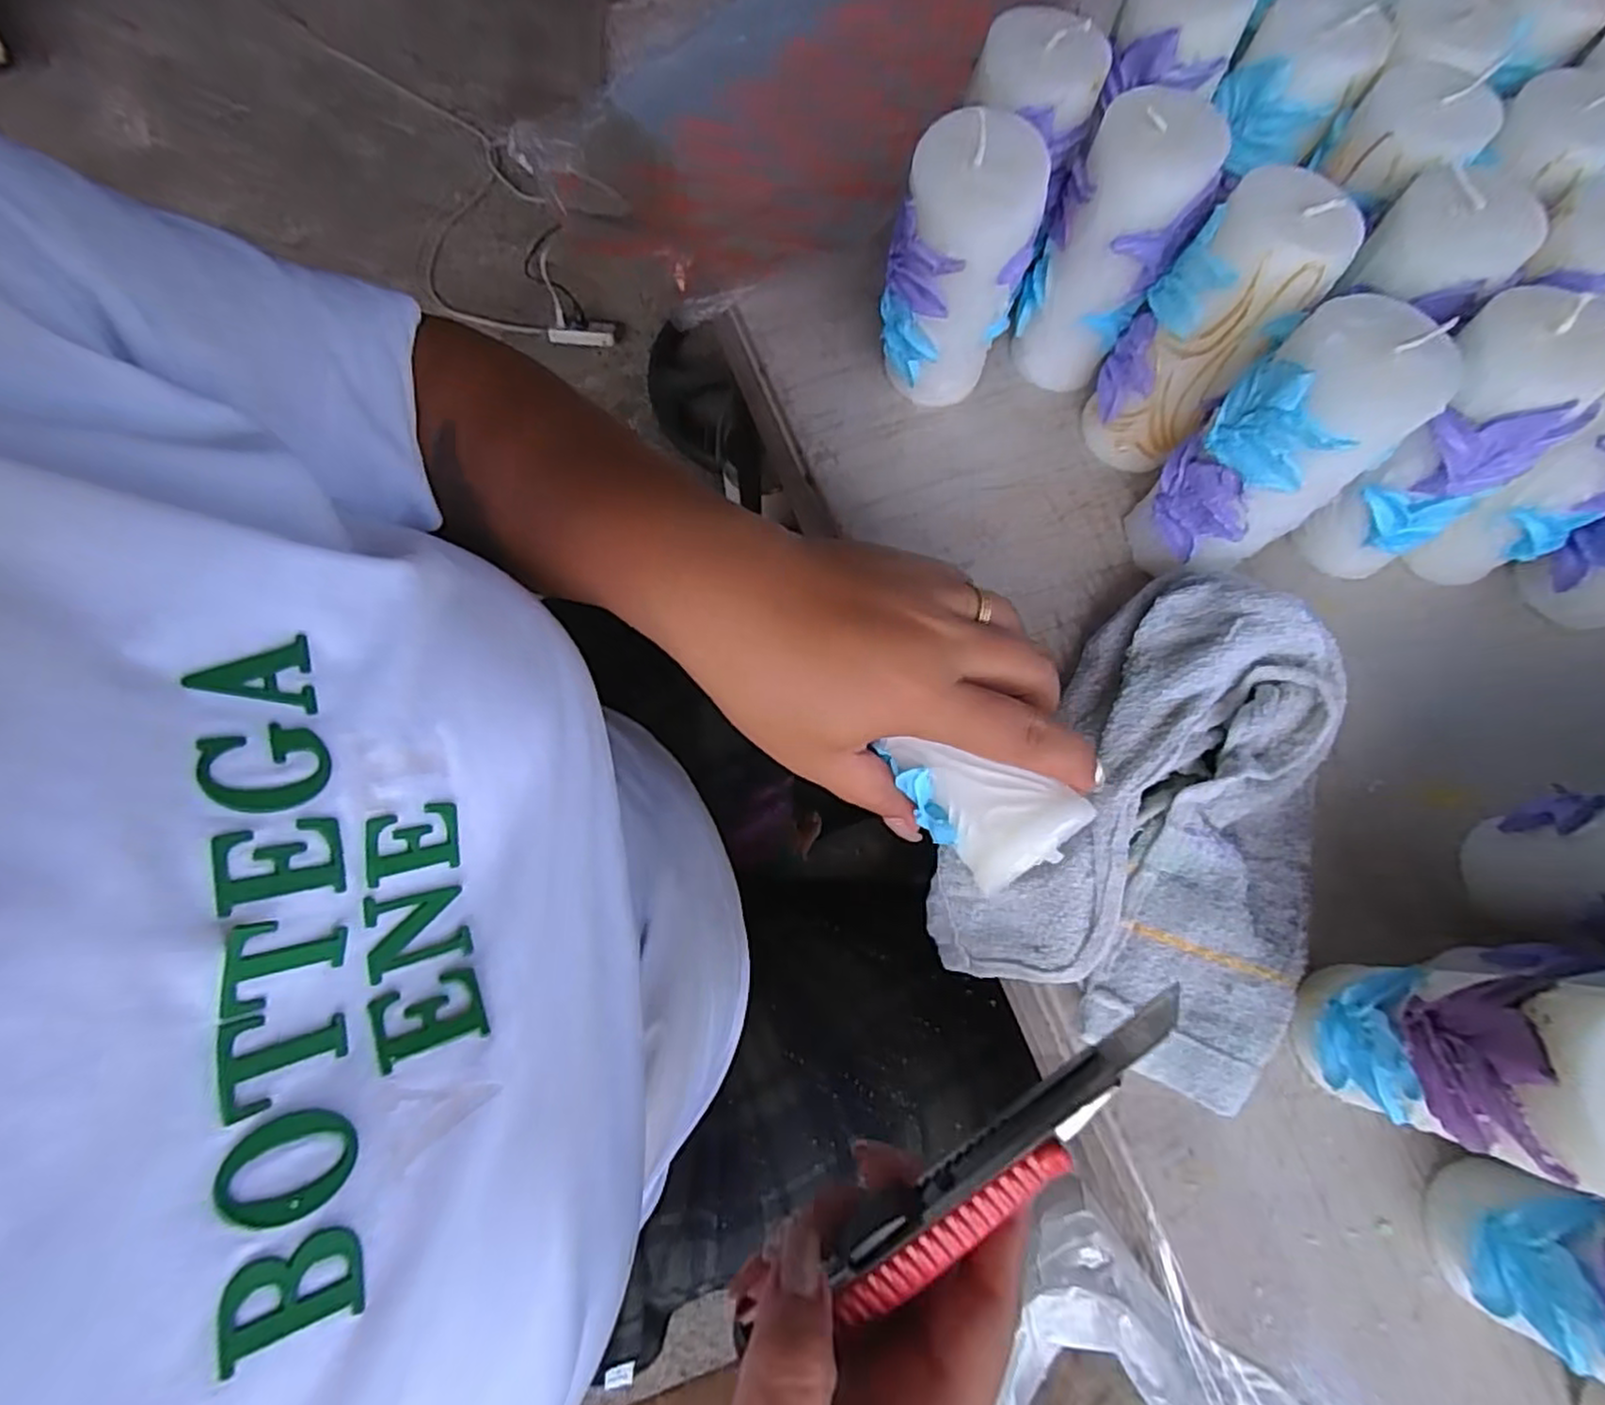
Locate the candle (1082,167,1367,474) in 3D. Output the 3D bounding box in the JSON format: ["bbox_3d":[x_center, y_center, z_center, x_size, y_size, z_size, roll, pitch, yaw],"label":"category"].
[{"bbox_3d":[0.161,-0.148,0.291,0.053,0.106,0.050,35,75,10],"label":"candle"}]

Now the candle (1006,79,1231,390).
[{"bbox_3d":[0.125,-0.184,0.302,0.052,0.108,0.050,10,73,3],"label":"candle"}]

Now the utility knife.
[{"bbox_3d":[0.057,0.125,0.198,0.121,0.019,0.017,-43,77,2],"label":"utility knife"}]

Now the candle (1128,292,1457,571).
[{"bbox_3d":[0.172,-0.088,0.271,0.049,0.113,0.051,0,72,-1],"label":"candle"}]

